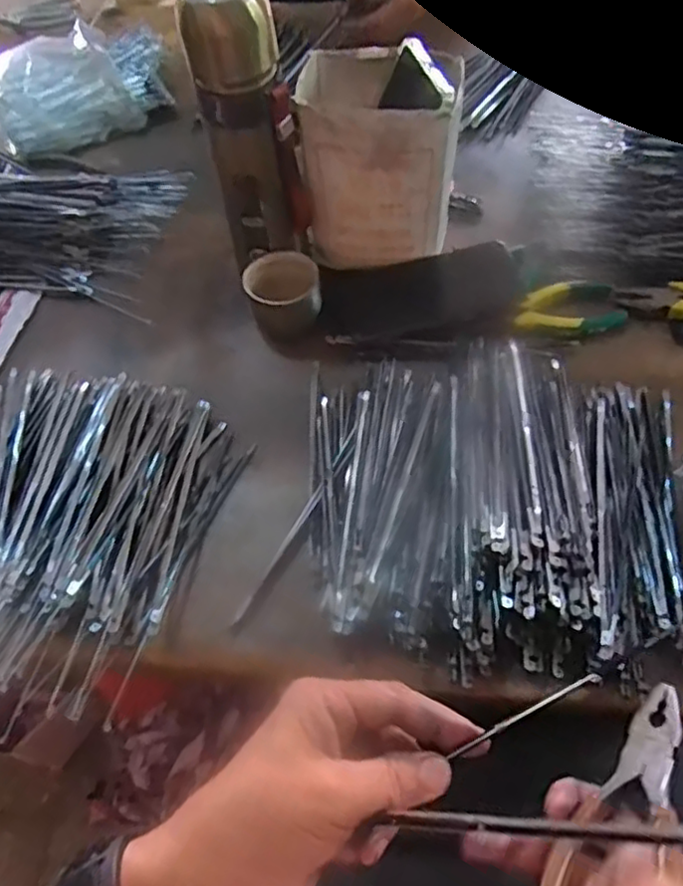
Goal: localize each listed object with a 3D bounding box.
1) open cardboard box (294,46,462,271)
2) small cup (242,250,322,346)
[{"bbox_3d":[0.031,-0.237,0.564,0.116,0.147,0.097,-1,58,3],"label":"open cardboard box"},{"bbox_3d":[-0.050,-0.128,0.577,0.059,0.040,0.066,-16,59,-6],"label":"small cup"}]

